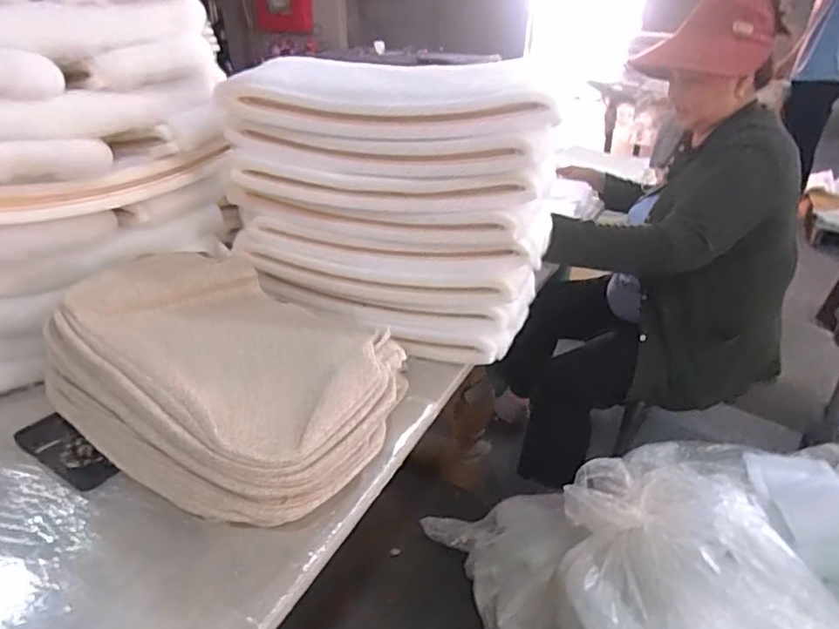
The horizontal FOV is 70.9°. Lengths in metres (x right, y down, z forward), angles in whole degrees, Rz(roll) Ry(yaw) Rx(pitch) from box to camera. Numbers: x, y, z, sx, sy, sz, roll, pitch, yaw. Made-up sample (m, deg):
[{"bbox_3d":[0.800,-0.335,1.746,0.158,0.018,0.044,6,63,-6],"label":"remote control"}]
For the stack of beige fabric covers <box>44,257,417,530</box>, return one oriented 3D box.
[{"bbox_3d":[-0.250,0.069,0.748,0.470,0.141,0.290,23,36,34],"label":"stack of beige fabric covers"}]

